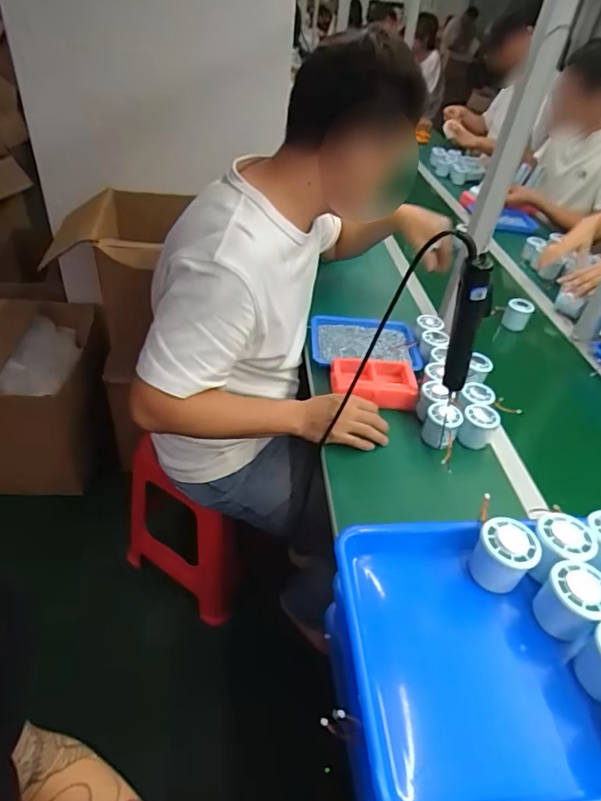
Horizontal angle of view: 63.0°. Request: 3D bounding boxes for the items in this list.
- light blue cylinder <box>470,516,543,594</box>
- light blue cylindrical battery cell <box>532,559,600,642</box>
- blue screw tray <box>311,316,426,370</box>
[{"bbox_3d":[0.209,0.162,0.506,0.059,0.055,0.057,-24,47,-33],"label":"light blue cylinder"},{"bbox_3d":[0.263,0.195,0.474,0.054,0.055,0.054,-17,44,-27],"label":"light blue cylindrical battery cell"},{"bbox_3d":[0.138,-0.122,1.048,0.228,0.029,0.187,4,38,-3],"label":"blue screw tray"}]

